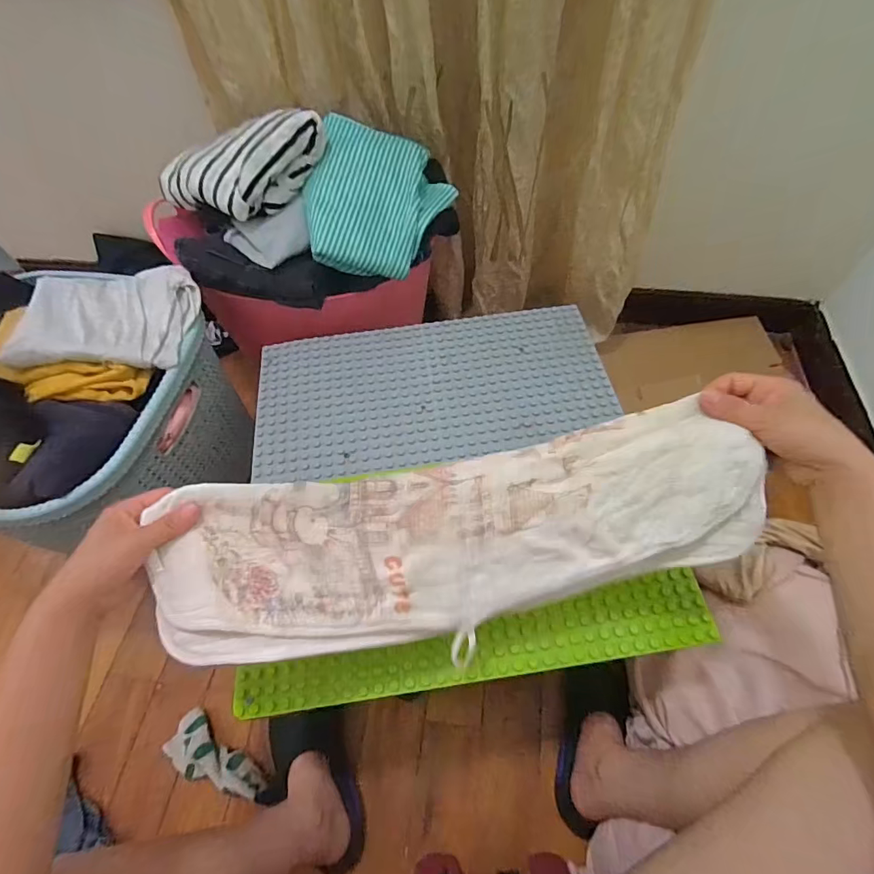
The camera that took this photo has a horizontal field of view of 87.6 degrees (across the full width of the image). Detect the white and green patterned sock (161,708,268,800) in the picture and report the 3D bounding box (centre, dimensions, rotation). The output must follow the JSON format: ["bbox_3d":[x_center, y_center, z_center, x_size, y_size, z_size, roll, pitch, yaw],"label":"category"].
[{"bbox_3d":[-0.333,0.492,0.687,0.166,0.030,0.065,29,64,18],"label":"white and green patterned sock"}]

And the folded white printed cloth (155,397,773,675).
[{"bbox_3d":[0.019,0.094,0.395,0.501,0.037,0.162,-10,93,-1],"label":"folded white printed cloth"}]

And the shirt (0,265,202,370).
[{"bbox_3d":[-0.458,-0.170,0.643,0.226,0.048,0.186,-11,59,-4],"label":"shirt"}]

